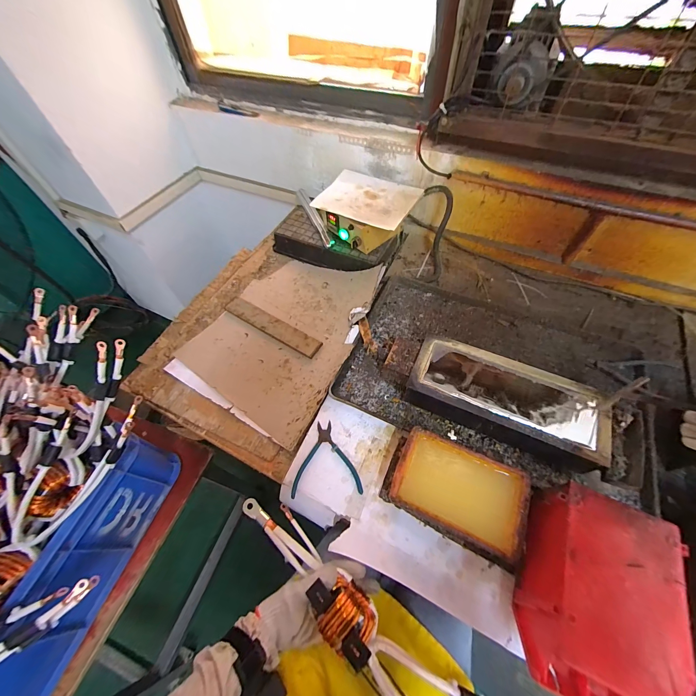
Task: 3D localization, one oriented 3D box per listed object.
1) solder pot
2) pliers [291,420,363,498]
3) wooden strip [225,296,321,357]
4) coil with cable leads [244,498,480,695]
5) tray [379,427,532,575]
[{"bbox_3d":[0.291,0.102,0.567,0.340,0.095,0.163,18,59,14],"label":"solder pot"},{"bbox_3d":[-0.042,0.208,0.564,0.125,0.008,0.134,-4,57,-1],"label":"pliers"},{"bbox_3d":[-0.200,-0.058,0.766,0.296,0.016,0.050,28,62,19],"label":"wooden strip"},{"bbox_3d":[0.027,0.388,0.413,0.481,0.112,0.100,42,67,16],"label":"coil with cable leads"},{"bbox_3d":[0.179,0.241,0.496,0.222,0.066,0.137,20,60,15],"label":"tray"}]

